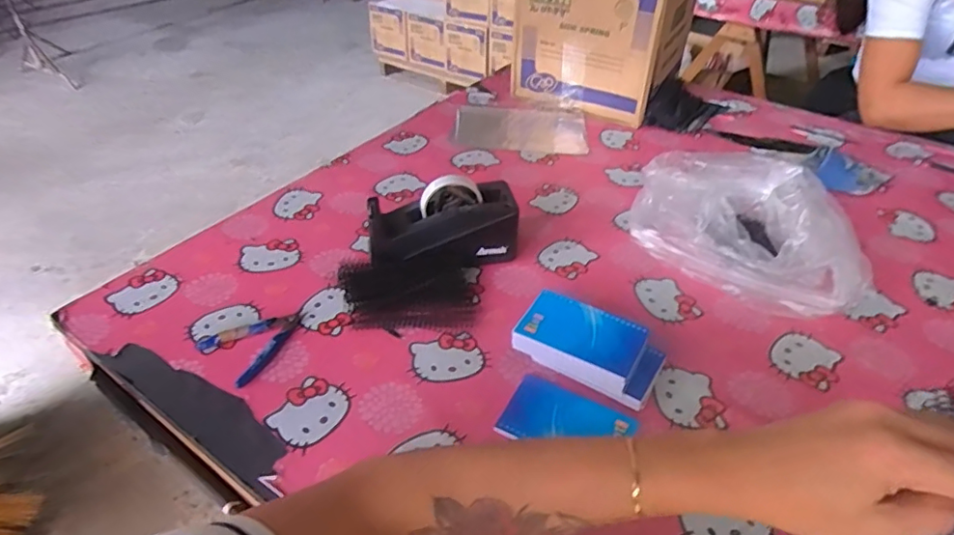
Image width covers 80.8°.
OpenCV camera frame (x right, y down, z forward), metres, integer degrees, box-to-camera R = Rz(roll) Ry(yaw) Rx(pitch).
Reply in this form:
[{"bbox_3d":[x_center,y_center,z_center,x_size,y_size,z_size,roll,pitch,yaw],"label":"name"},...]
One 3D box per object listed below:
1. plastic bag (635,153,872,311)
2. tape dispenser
[{"bbox_3d":[0.375,-0.071,0.787,0.294,0.112,0.244,18,43,19],"label":"plastic bag"},{"bbox_3d":[-0.044,-0.048,0.749,0.196,0.107,0.088,-11,42,-14],"label":"tape dispenser"}]

